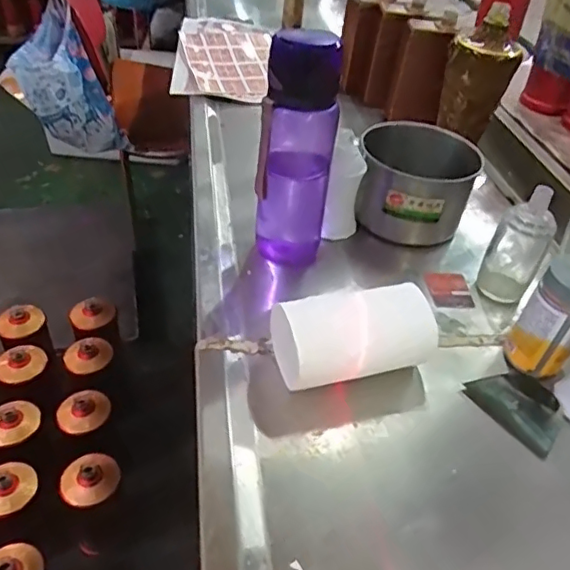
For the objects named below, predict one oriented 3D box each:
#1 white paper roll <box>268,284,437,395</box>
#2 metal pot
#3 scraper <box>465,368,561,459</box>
[{"bbox_3d":[0.065,0.042,0.487,0.147,0.056,0.056,-12,43,-18],"label":"white paper roll"},{"bbox_3d":[0.147,-0.110,0.667,0.136,0.102,0.109,17,42,15],"label":"metal pot"},{"bbox_3d":[0.206,0.104,0.492,0.055,0.017,0.081,-22,47,-27],"label":"scraper"}]

